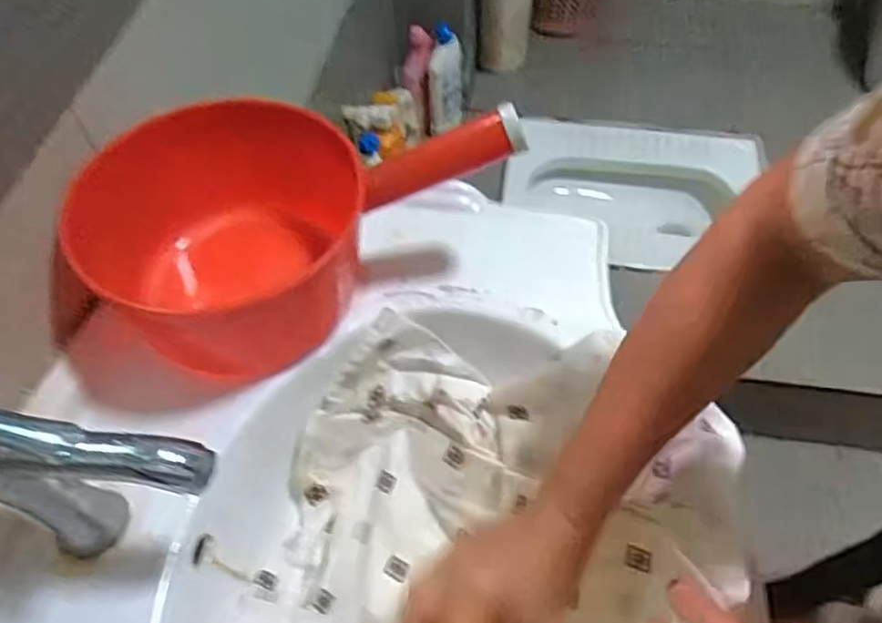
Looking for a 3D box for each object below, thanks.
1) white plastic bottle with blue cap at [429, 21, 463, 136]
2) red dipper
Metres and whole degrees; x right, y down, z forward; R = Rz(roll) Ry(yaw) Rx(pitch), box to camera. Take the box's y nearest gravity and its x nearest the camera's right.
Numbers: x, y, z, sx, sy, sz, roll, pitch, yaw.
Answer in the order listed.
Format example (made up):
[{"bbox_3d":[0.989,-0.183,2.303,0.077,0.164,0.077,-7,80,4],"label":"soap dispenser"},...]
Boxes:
[{"bbox_3d":[0.011,-0.457,1.353,0.064,0.204,0.066,1,35,2],"label":"white plastic bottle with blue cap"},{"bbox_3d":[-0.098,-0.068,0.504,0.314,0.138,0.133,-15,55,9],"label":"red dipper"}]

